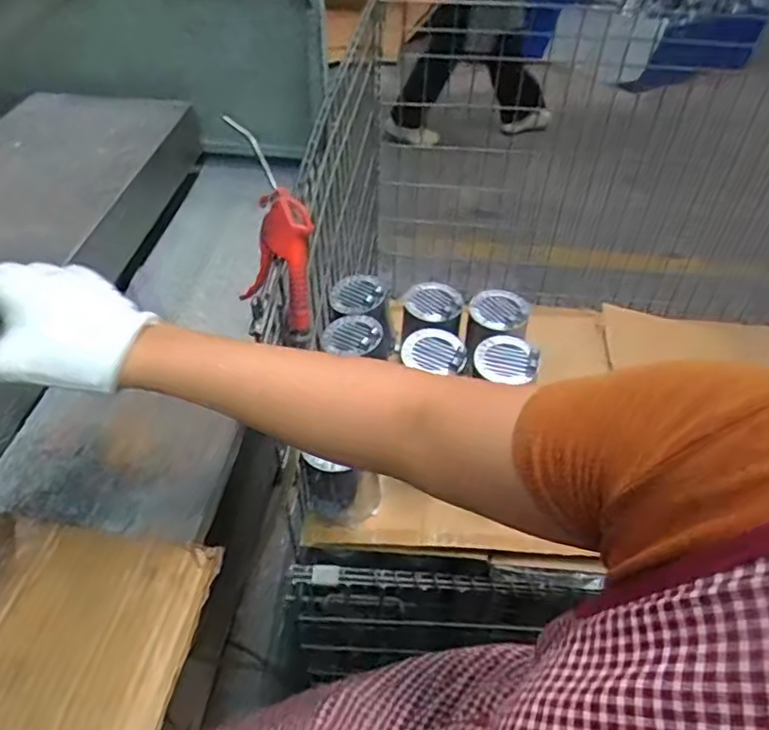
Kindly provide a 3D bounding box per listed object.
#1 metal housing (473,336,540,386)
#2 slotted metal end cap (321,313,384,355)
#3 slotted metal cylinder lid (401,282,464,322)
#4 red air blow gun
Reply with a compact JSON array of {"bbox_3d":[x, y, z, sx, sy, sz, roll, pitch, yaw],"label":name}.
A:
[{"bbox_3d":[0.163,-0.009,0.839,0.081,0.031,0.069,10,46,7],"label":"metal housing"},{"bbox_3d":[-0.043,-0.047,0.893,0.091,0.030,0.073,23,49,19],"label":"slotted metal end cap"},{"bbox_3d":[0.073,-0.093,0.905,0.083,0.010,0.079,1,46,-1],"label":"slotted metal cylinder lid"},{"bbox_3d":[-0.113,-0.133,0.608,0.072,0.207,0.078,-14,12,-16],"label":"red air blow gun"}]

